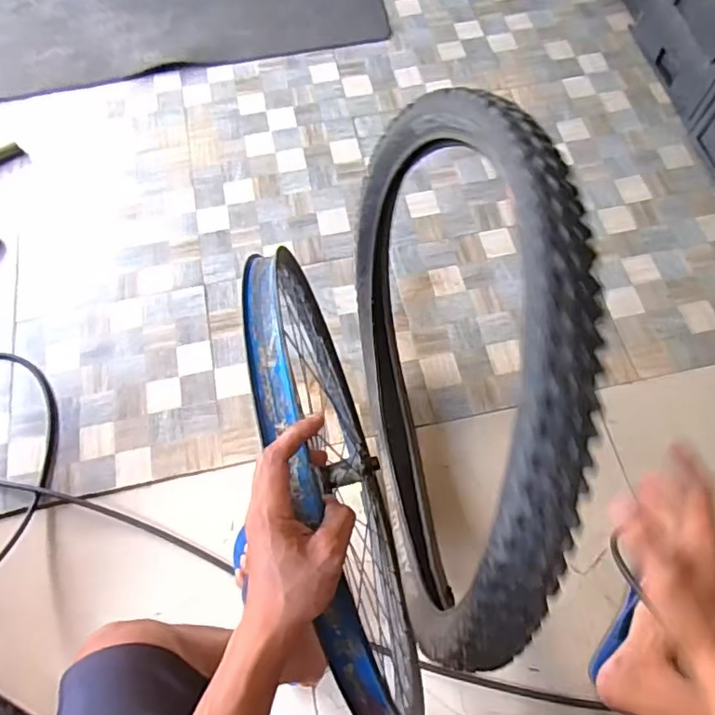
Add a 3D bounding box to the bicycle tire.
[{"bbox_3d":[0.108,0.016,0.742,0.168,0.621,0.625,-5,67,-1],"label":"bicycle tire"}]

